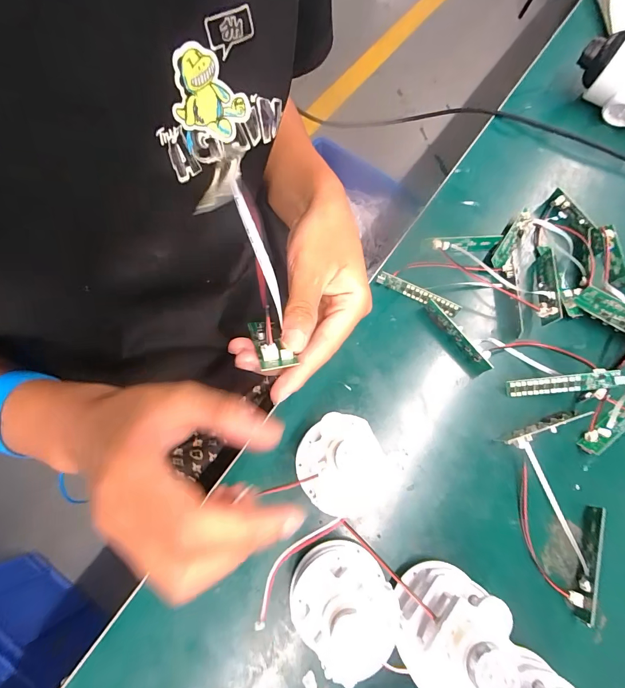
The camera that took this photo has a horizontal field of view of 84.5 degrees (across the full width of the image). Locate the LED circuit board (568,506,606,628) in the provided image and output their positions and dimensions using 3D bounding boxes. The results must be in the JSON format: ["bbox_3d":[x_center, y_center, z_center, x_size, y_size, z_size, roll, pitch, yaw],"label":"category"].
[{"bbox_3d":[0.213,0.168,0.265,0.010,0.015,0.082,23,72,5],"label":"LED circuit board"}]

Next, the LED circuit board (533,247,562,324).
[{"bbox_3d":[0.234,-0.064,0.344,0.010,0.023,0.092,20,62,-11],"label":"LED circuit board"}]

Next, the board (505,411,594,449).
[{"bbox_3d":[0.203,0.072,0.297,0.072,0.021,0.012,-20,73,-9],"label":"board"}]

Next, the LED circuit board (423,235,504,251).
[{"bbox_3d":[0.159,-0.106,0.362,0.075,0.010,0.015,-1,71,-3],"label":"LED circuit board"}]

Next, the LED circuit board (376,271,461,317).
[{"bbox_3d":[0.104,-0.050,0.341,0.084,0.016,0.008,28,72,7],"label":"LED circuit board"}]

